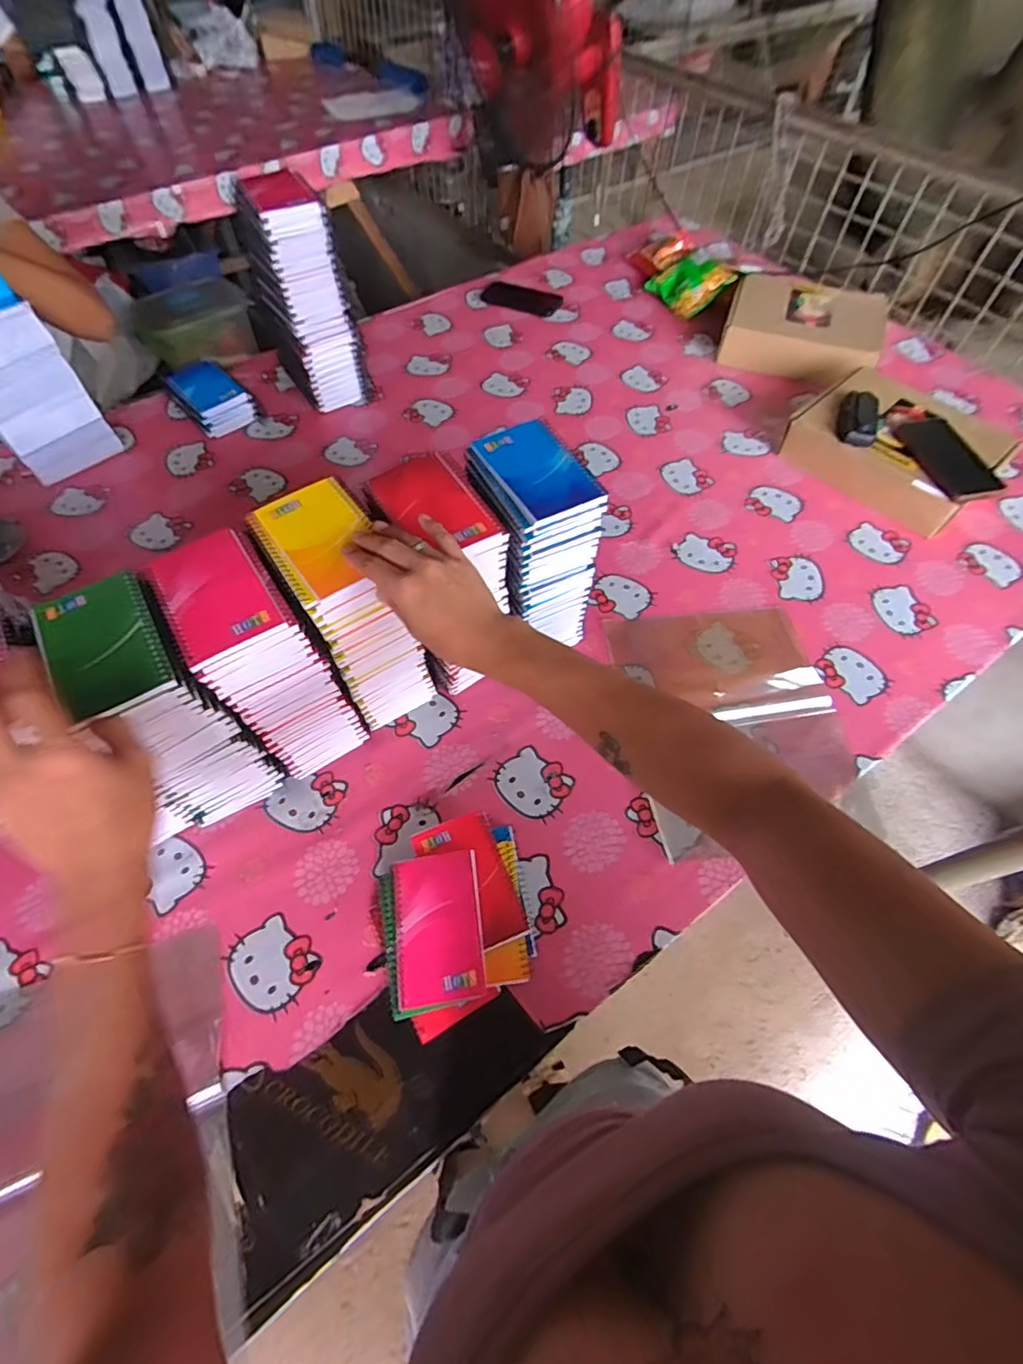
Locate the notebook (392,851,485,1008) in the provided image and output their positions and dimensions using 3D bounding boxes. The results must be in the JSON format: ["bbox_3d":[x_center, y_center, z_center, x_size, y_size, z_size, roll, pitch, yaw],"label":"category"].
[{"bbox_3d":[-0.069,0.231,0.537,0.081,0.007,0.129,-11,59,0],"label":"notebook"}]

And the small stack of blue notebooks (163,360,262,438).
[{"bbox_3d":[-0.521,-0.491,0.978,0.099,0.046,0.171,-36,66,-20],"label":"small stack of blue notebooks"}]

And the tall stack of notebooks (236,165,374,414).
[{"bbox_3d":[-0.335,-0.609,0.916,0.115,0.291,0.148,-27,63,-16],"label":"tall stack of notebooks"}]

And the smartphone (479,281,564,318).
[{"bbox_3d":[0.023,-0.810,1.191,0.172,0.007,0.092,26,62,14],"label":"smartphone"}]

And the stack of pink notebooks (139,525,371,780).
[{"bbox_3d":[-0.248,-0.012,0.579,0.097,0.246,0.133,-33,65,-18],"label":"stack of pink notebooks"}]

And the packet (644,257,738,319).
[{"bbox_3d":[0.366,-0.819,1.160,0.121,0.040,0.156,-33,62,12],"label":"packet"}]

